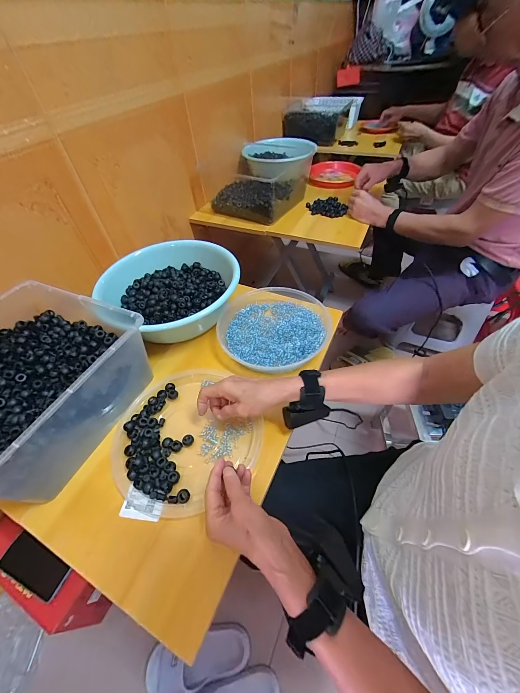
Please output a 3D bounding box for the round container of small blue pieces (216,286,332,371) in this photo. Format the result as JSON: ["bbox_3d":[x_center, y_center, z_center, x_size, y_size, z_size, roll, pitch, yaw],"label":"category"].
[{"bbox_3d":[0.026,-0.051,0.594,0.225,0.045,0.234,-2,50,2],"label":"round container of small blue pieces"}]

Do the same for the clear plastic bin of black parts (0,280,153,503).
[{"bbox_3d":[-0.378,0.055,0.453,0.307,0.129,0.295,18,53,18],"label":"clear plastic bin of black parts"}]

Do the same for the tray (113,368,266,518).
[{"bbox_3d":[-0.130,0.139,0.456,0.217,0.018,0.226,-2,50,2],"label":"tray"}]

